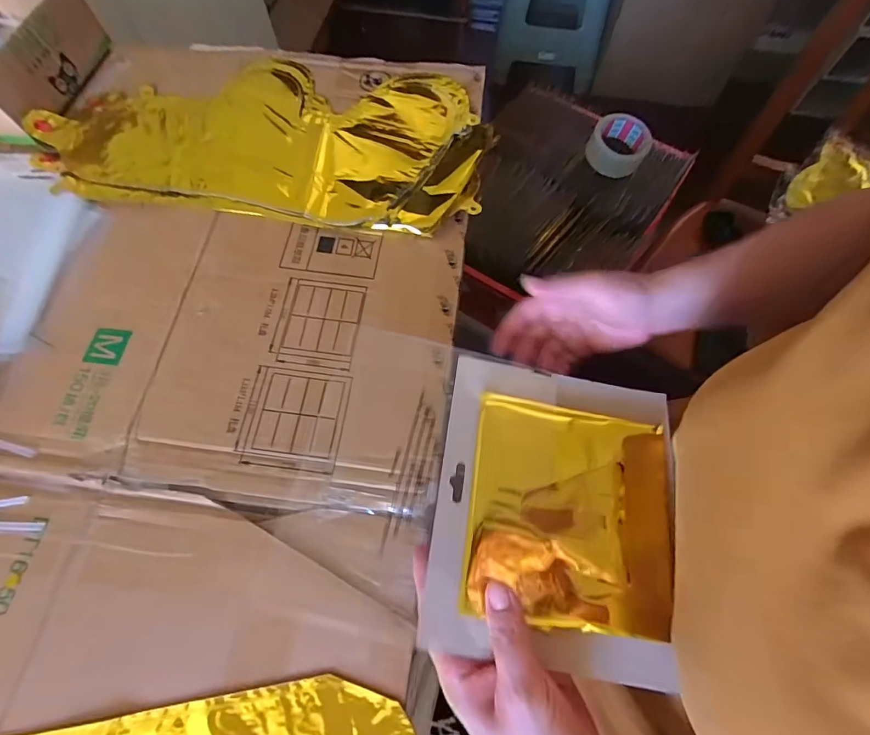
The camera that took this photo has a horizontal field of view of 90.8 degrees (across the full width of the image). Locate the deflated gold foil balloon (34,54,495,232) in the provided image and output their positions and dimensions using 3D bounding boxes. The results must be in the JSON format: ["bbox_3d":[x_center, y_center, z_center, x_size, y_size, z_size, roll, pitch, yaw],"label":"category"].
[{"bbox_3d":[-0.176,-0.249,0.456,0.448,0.015,0.220,6,68,3],"label":"deflated gold foil balloon"}]

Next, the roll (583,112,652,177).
[{"bbox_3d":[0.326,-0.393,0.757,0.100,0.045,0.101,26,71,10],"label":"roll"}]

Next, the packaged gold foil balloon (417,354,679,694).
[{"bbox_3d":[0.082,0.089,0.291,0.156,0.023,0.188,9,68,4],"label":"packaged gold foil balloon"}]

